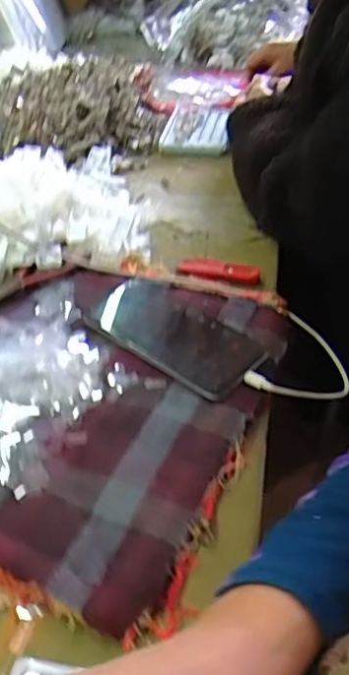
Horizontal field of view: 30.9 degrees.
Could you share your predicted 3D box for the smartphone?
[{"bbox_3d":[-0.009,-0.007,0.562,0.183,0.012,0.076,30,51,34],"label":"smartphone"}]

